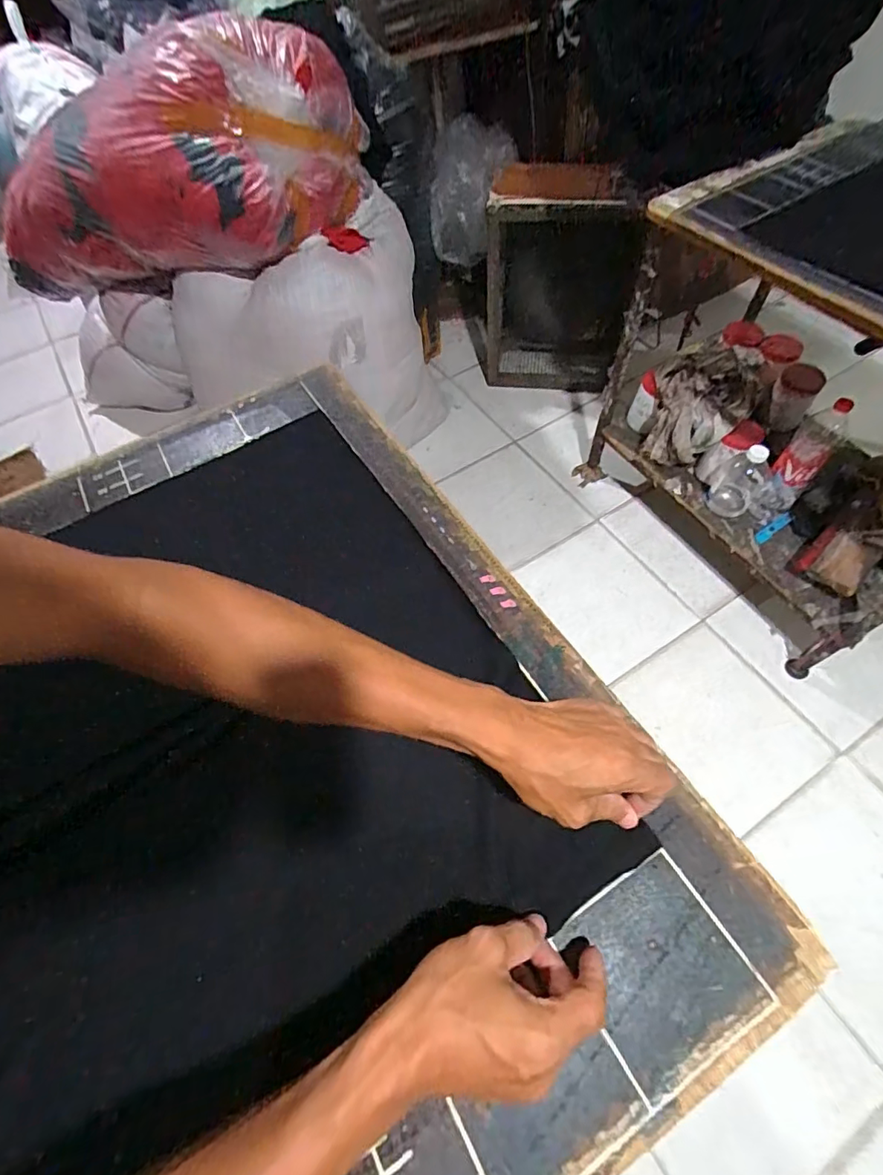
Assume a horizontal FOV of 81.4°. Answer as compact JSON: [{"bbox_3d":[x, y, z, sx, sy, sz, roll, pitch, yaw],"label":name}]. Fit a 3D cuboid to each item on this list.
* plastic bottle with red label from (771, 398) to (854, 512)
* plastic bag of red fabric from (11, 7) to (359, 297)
[{"bbox_3d":[0.810,-0.284,1.150,0.090,0.294,0.085,-5,59,1],"label":"plastic bottle with red label"},{"bbox_3d":[-0.683,-0.986,1.240,1.033,0.374,0.403,-3,58,18],"label":"plastic bag of red fabric"}]

